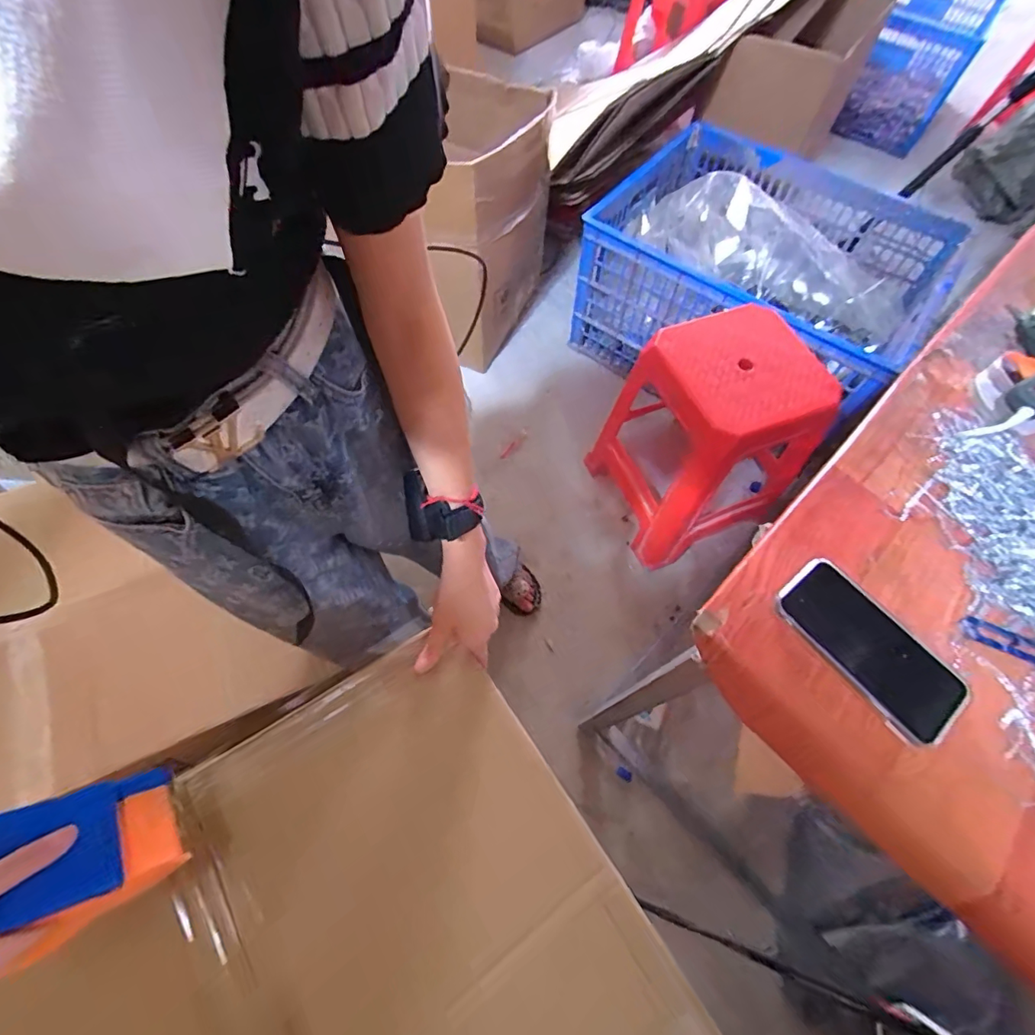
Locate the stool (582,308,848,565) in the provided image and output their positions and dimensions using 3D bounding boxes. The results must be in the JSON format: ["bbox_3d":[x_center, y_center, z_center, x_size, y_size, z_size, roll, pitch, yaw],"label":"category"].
[{"bbox_3d":[0.429,-0.184,1.176,0.377,0.459,0.370,-19,64,-11],"label":"stool"}]

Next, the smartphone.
[{"bbox_3d":[0.294,0.107,0.420,0.074,0.013,0.146,-33,64,-13],"label":"smartphone"}]

